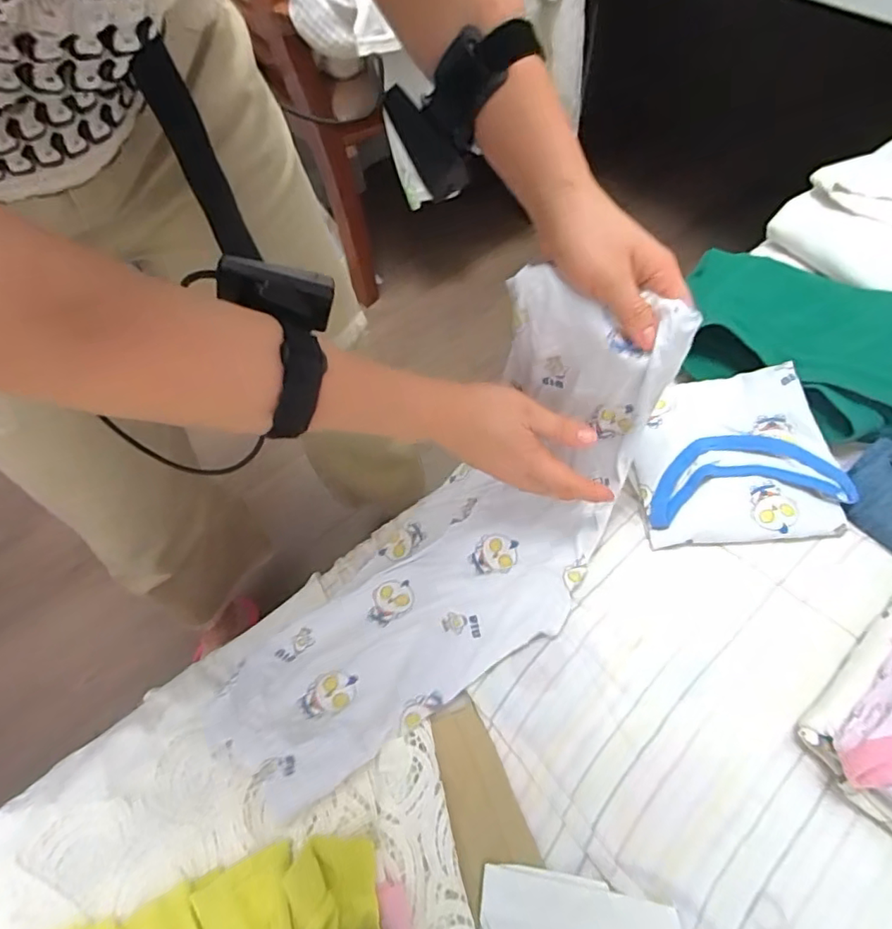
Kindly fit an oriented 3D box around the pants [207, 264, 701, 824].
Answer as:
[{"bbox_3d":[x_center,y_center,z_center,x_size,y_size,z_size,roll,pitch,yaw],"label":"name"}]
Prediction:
[{"bbox_3d":[0.001,0.067,0.438,0.168,0.154,0.428,43,97,25],"label":"pants"}]

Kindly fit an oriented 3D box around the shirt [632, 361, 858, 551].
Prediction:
[{"bbox_3d":[0.248,-0.009,0.485,0.154,0.028,0.153,-8,64,14],"label":"shirt"}]

